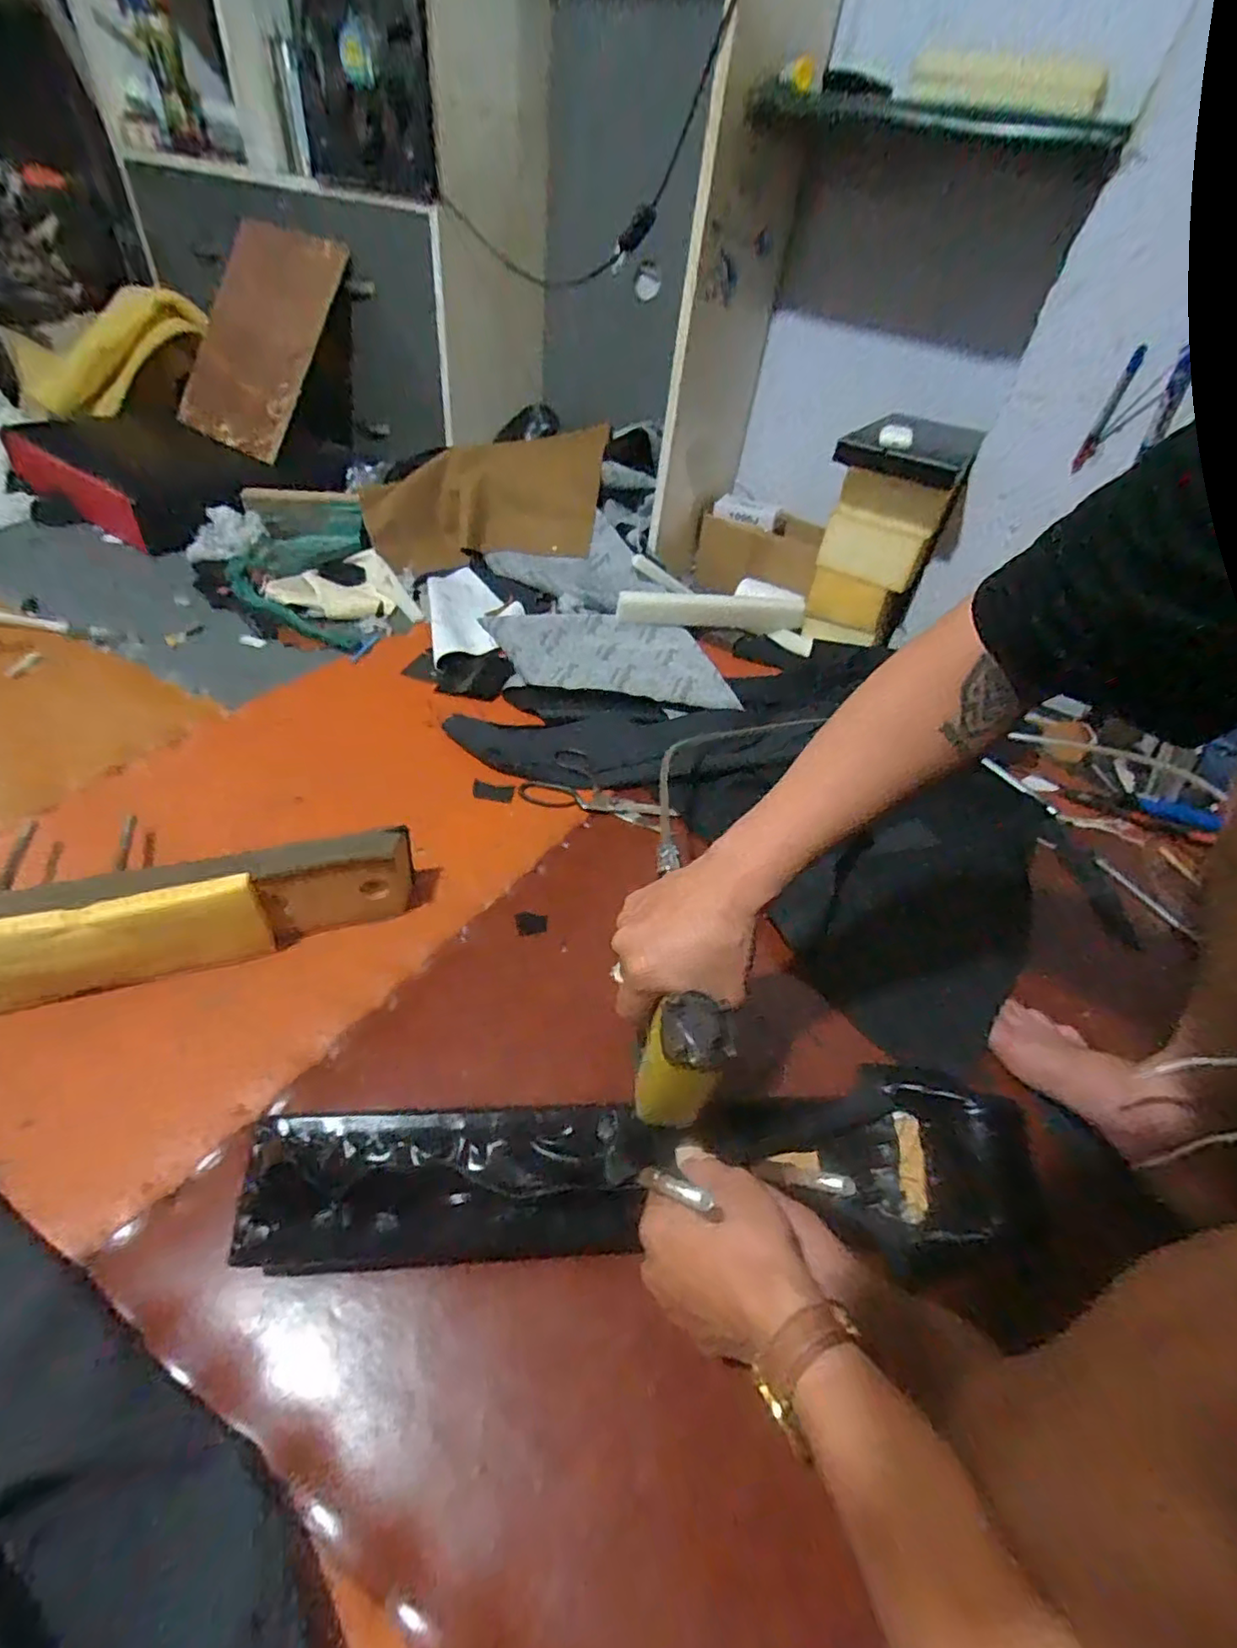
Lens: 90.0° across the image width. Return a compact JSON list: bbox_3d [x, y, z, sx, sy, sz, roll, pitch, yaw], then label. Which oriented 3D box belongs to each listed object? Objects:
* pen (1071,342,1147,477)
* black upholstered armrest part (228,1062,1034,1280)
[{"bbox_3d":[0.652,-0.550,0.823,0.017,0.137,0.010,24,48,16],"label":"pen"},{"bbox_3d":[0.024,0.251,0.437,0.527,0.082,0.102,-1,46,-7],"label":"black upholstered armrest part"}]

